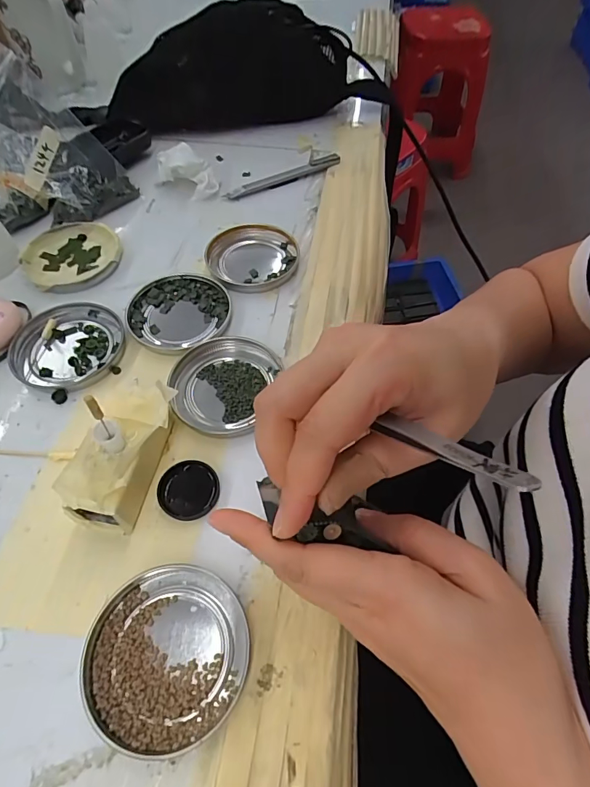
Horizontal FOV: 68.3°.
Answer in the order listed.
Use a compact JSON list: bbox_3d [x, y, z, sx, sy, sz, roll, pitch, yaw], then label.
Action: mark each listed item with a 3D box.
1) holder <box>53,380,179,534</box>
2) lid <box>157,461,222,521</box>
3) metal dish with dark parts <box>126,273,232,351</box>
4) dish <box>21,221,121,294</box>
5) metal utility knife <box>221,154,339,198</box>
[{"bbox_3d":[-0.100,0.033,0.257,0.044,0.044,0.091,13,58,7],"label":"holder"},{"bbox_3d":[-0.064,0.058,0.264,0.034,0.007,0.035,1,57,-1],"label":"lid"},{"bbox_3d":[-0.092,-0.065,0.344,0.078,0.009,0.070,-23,61,-16],"label":"metal dish with dark parts"},{"bbox_3d":[-0.193,-0.119,0.375,0.076,0.013,0.082,1,57,-1],"label":"dish"},{"bbox_3d":[-0.011,-0.222,0.443,0.129,0.007,0.016,-25,61,-17],"label":"metal utility knife"}]

